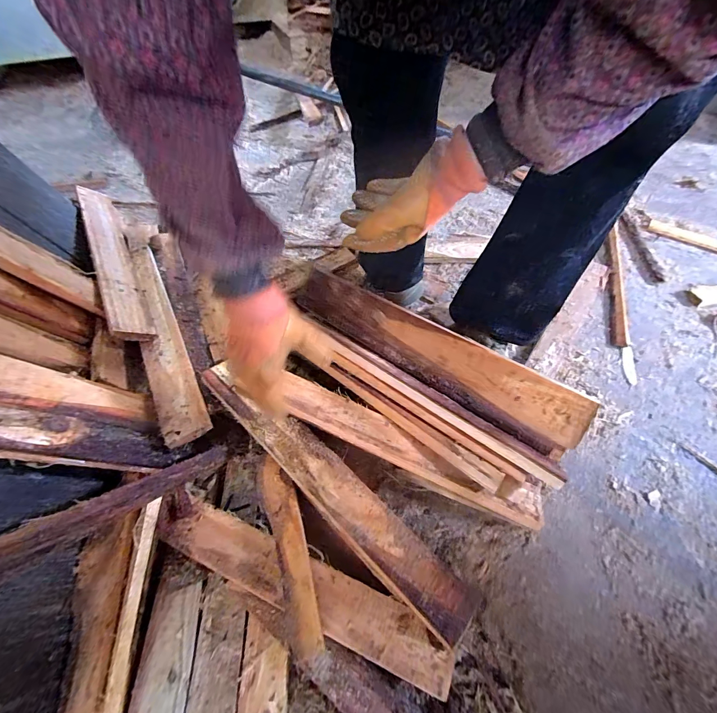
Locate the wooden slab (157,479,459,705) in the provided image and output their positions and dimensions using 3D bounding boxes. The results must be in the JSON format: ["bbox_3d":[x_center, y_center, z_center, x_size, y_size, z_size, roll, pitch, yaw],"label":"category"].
[{"bbox_3d":[-0.083,0.282,0.439,0.399,0.023,0.064,20,58,13],"label":"wooden slab"}]

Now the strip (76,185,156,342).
[{"bbox_3d":[-0.487,-0.207,0.683,0.068,0.014,0.477,4,38,-46],"label":"strip"}]

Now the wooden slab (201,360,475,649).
[{"bbox_3d":[-0.054,0.161,0.480,0.469,0.015,0.062,40,53,20],"label":"wooden slab"}]

